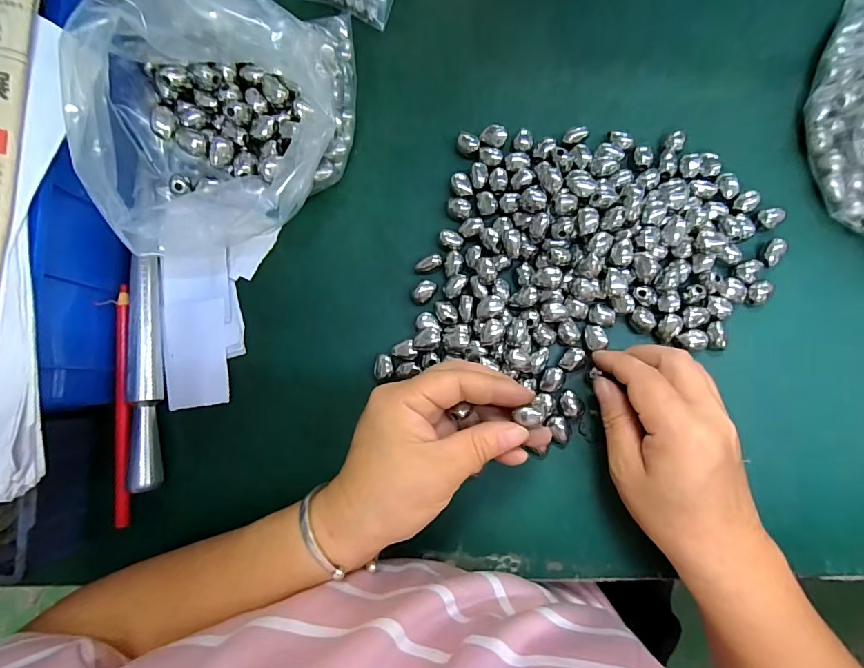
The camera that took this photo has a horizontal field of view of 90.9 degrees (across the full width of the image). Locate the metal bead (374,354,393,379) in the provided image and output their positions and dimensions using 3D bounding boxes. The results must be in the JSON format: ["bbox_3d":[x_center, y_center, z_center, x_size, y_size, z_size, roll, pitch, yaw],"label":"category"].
[{"bbox_3d":[-0.034,0.023,0.300,0.013,0.010,0.017,2,83,3],"label":"metal bead"}]

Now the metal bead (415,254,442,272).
[{"bbox_3d":[-0.002,-0.050,0.306,0.019,0.006,0.009,-21,83,1],"label":"metal bead"}]

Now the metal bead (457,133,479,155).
[{"bbox_3d":[0.027,-0.140,0.317,0.016,0.010,0.017,-1,83,3],"label":"metal bead"}]

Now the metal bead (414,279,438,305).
[{"bbox_3d":[-0.005,-0.031,0.305,0.012,0.005,0.019,38,87,7],"label":"metal bead"}]

